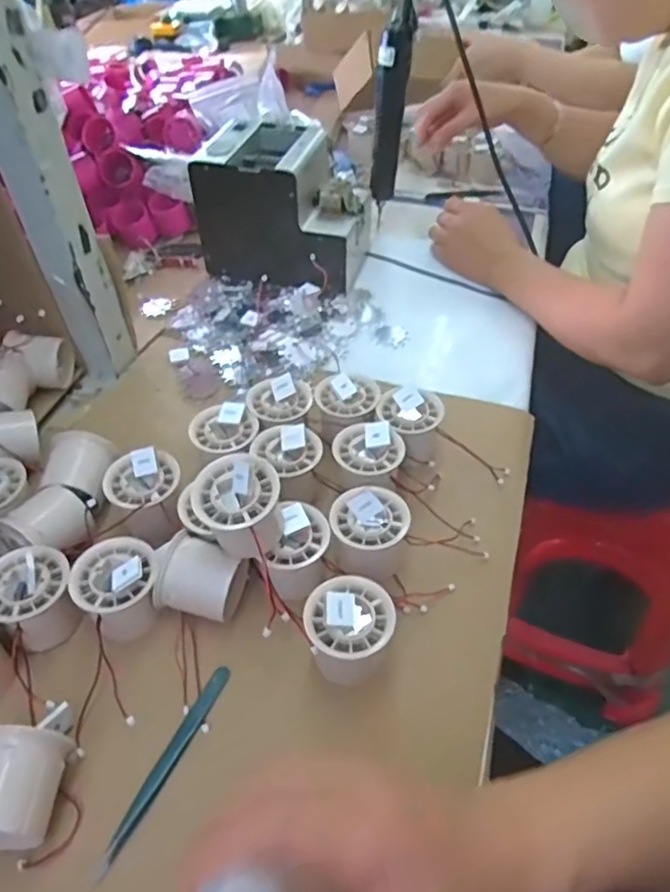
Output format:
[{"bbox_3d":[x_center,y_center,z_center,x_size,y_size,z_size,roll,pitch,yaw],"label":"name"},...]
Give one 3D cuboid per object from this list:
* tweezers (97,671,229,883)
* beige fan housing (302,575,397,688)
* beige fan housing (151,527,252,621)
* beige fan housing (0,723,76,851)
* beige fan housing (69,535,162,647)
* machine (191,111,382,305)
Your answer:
[{"bbox_3d":[-0.100,0.191,0.366,0.012,0.007,0.125,18,48,18],"label":"tweezers"},{"bbox_3d":[0.010,0.121,0.395,0.055,0.063,0.052,-1,45,1],"label":"beige fan housing"},{"bbox_3d":[-0.094,0.096,0.427,0.054,0.050,0.048,7,45,8],"label":"beige fan housing"},{"bbox_3d":[-0.175,0.186,0.327,0.049,0.047,0.057,1,45,2],"label":"beige fan housing"},{"bbox_3d":[-0.148,0.099,0.419,0.054,0.052,0.053,-1,45,1],"label":"beige fan housing"},{"bbox_3d":[-0.057,-0.286,0.725,0.180,0.140,0.141,14,47,15],"label":"machine"}]

